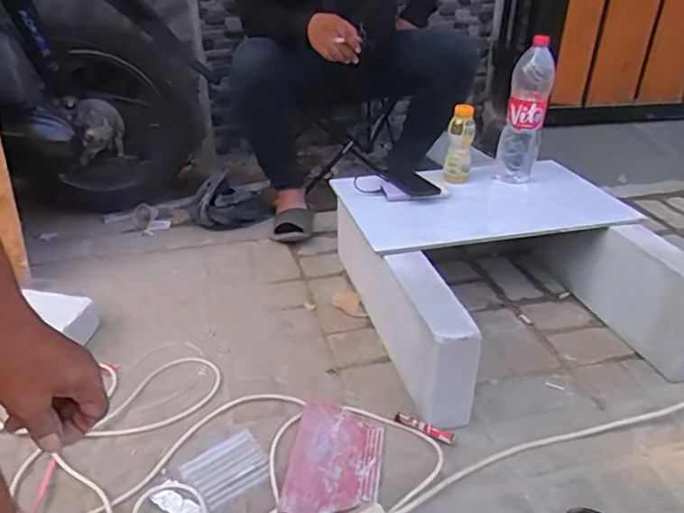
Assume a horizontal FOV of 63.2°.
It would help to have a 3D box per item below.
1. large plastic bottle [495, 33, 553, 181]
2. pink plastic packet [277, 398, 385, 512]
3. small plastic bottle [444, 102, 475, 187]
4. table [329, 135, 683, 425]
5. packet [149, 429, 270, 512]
[{"bbox_3d":[0.412,-0.316,1.256,0.089,0.328,0.109,7,31,14],"label":"large plastic bottle"},{"bbox_3d":[-0.009,0.314,0.877,0.139,0.006,0.216,5,31,8],"label":"pink plastic packet"},{"bbox_3d":[0.269,-0.253,1.268,0.058,0.184,0.051,3,31,8],"label":"small plastic bottle"},{"bbox_3d":[0.331,0.014,1.181,0.583,0.231,0.618,-9,31,-12],"label":"table"},{"bbox_3d":[-0.193,0.333,0.842,0.168,0.006,0.092,-23,38,-35],"label":"packet"}]

